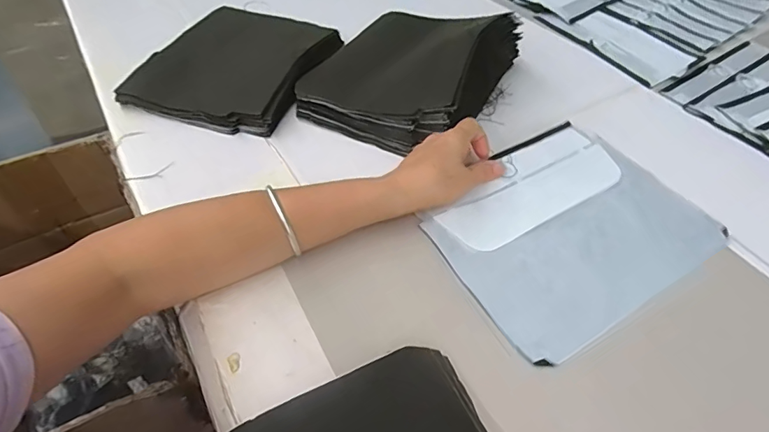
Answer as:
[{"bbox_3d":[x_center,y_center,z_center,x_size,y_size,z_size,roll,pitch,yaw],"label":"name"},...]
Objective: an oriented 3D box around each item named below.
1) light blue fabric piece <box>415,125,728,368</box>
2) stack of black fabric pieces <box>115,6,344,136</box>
[{"bbox_3d":[0.169,0.006,0.438,0.247,0.011,0.188,-26,56,-22],"label":"light blue fabric piece"},{"bbox_3d":[-0.197,-0.204,0.625,0.220,0.038,0.258,18,51,13],"label":"stack of black fabric pieces"}]

